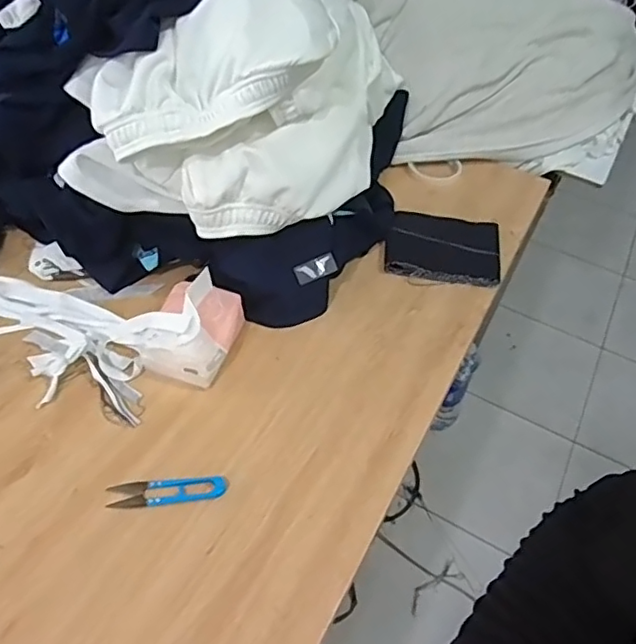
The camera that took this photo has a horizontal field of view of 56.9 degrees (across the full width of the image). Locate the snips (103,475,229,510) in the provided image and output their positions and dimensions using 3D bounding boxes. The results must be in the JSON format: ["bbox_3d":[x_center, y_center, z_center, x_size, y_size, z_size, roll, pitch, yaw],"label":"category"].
[{"bbox_3d":[-0.158,0.178,0.618,0.118,0.004,0.029,-5,50,-10],"label":"snips"}]

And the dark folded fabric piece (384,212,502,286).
[{"bbox_3d":[0.193,-0.116,0.910,0.175,0.020,0.131,10,49,3],"label":"dark folded fabric piece"}]

